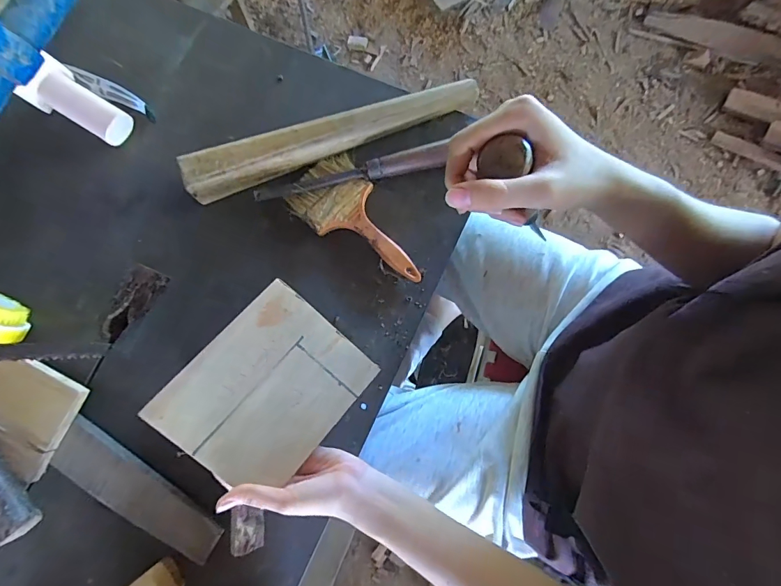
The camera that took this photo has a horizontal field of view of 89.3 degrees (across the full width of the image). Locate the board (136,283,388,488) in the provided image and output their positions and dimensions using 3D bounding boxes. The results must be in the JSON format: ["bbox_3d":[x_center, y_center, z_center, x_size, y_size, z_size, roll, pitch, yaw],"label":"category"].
[{"bbox_3d":[-0.118,0.092,0.388,0.143,0.006,0.171,42,72,-1],"label":"board"}]

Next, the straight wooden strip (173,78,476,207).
[{"bbox_3d":[-0.067,-0.190,0.475,0.356,0.036,0.041,-19,80,0],"label":"straight wooden strip"}]

